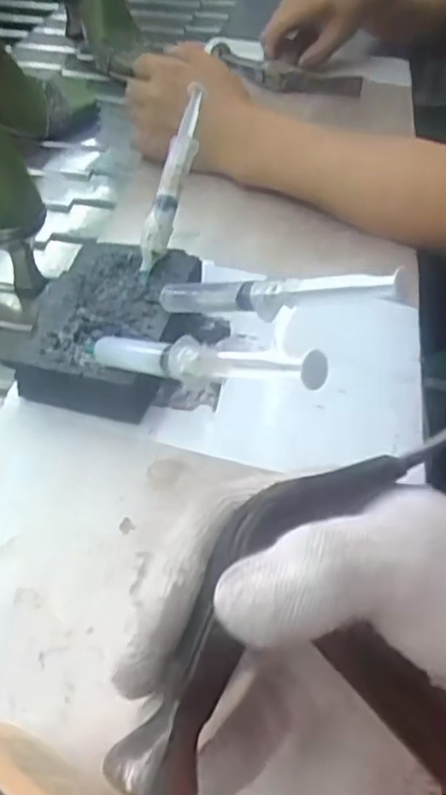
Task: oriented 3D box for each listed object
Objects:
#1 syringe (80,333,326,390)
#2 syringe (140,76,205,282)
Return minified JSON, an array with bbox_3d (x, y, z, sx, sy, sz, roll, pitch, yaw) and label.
[{"bbox_3d":[-0.020,-0.020,0.316,0.177,0.019,0.023,8,38,47],"label":"syringe"},{"bbox_3d":[-0.036,-0.135,0.427,0.017,0.016,0.119,16,86,11],"label":"syringe"}]

